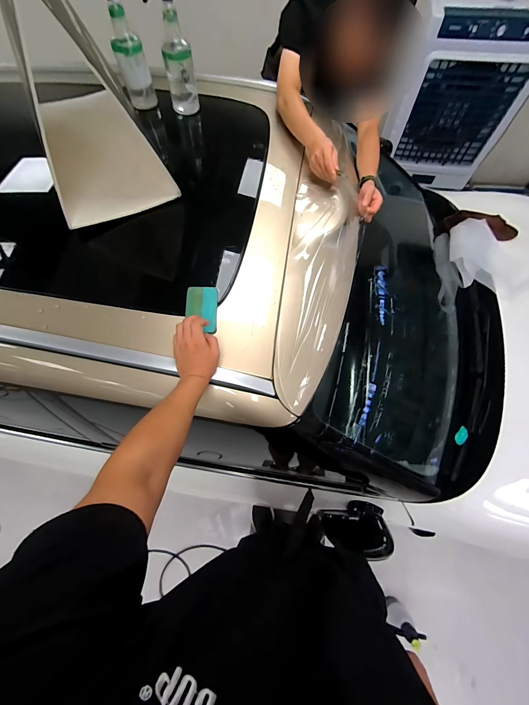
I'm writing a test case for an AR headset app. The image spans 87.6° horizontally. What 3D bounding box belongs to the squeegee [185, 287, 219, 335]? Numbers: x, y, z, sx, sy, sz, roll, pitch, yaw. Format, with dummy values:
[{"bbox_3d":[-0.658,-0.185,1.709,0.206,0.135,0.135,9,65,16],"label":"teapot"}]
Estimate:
[{"bbox_3d":[-0.152,-0.106,0.670,0.075,0.010,0.115,2,75,-6],"label":"squeegee"}]

